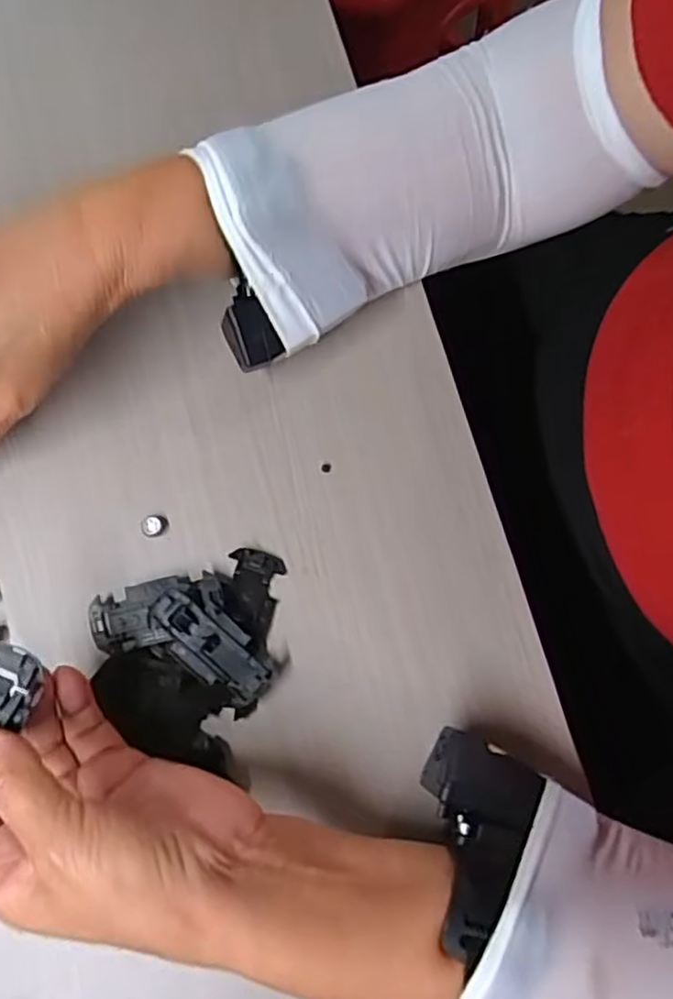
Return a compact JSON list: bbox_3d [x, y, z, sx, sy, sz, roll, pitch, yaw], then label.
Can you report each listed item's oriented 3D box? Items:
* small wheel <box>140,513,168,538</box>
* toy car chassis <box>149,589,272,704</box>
[{"bbox_3d":[-0.092,0.013,0.347,0.013,0.004,0.012,0,79,0],"label":"small wheel"},{"bbox_3d":[-0.060,0.070,0.332,0.064,0.012,0.026,36,81,7],"label":"toy car chassis"}]

